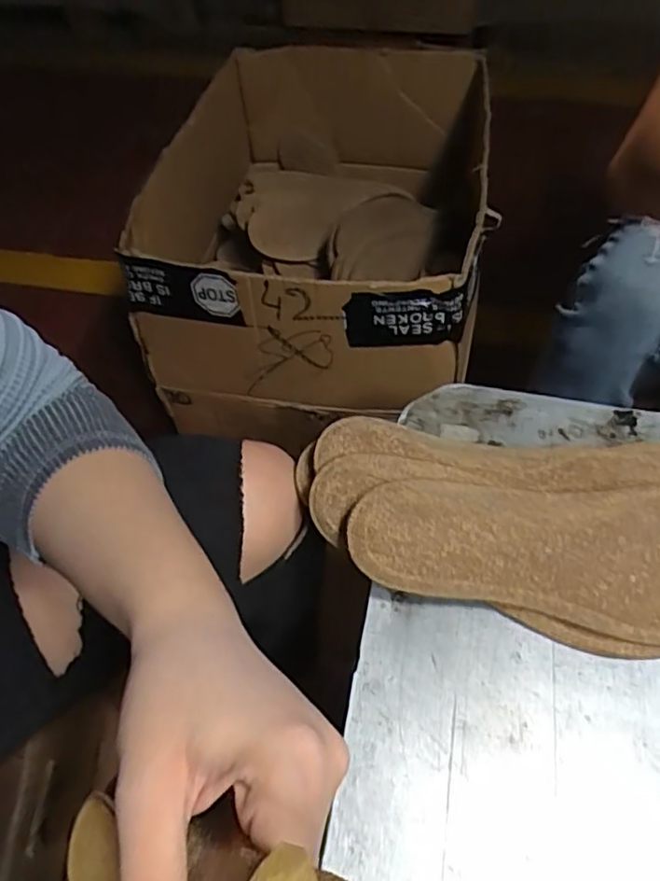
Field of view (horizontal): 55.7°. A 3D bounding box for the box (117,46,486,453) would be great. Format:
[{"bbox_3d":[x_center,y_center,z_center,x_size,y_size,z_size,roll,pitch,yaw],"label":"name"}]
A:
[{"bbox_3d":[-0.008,-0.330,0.837,0.367,0.245,0.622,4,55,7],"label":"box"}]

